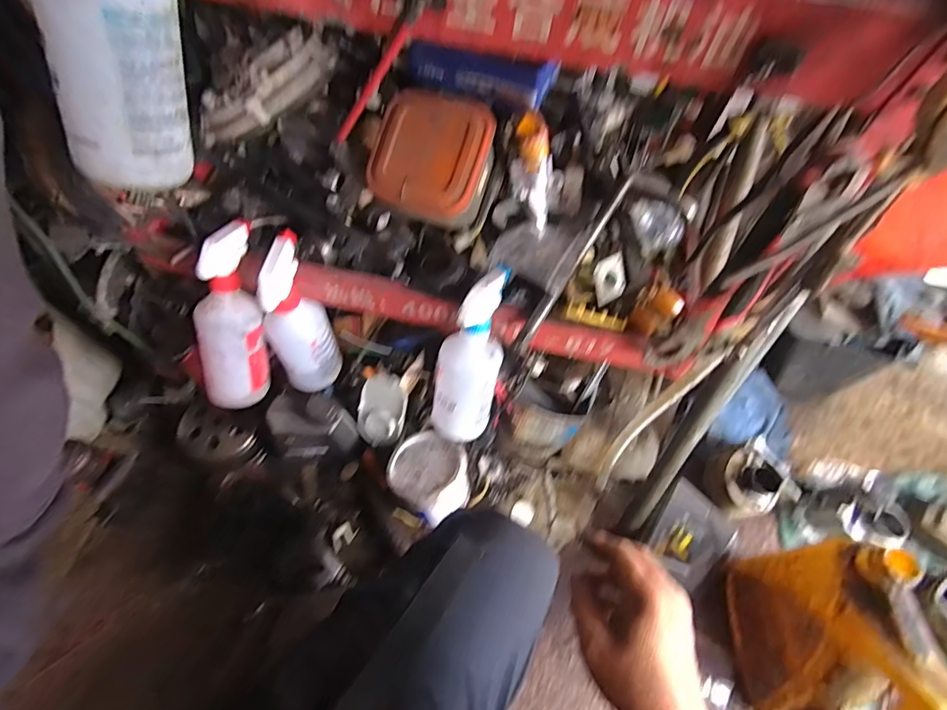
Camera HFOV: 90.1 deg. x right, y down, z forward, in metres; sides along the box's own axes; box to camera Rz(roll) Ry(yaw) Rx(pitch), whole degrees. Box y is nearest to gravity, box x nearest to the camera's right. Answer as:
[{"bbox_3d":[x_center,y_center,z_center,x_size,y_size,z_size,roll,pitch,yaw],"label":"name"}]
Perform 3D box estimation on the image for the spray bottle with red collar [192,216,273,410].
[{"bbox_3d":[-0.286,-0.038,0.560,0.067,0.226,0.075,11,26,2],"label":"spray bottle with red collar"}]

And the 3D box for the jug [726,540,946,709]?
[{"bbox_3d":[0.467,0.376,0.632,0.092,0.272,0.210,9,59,1],"label":"jug"}]

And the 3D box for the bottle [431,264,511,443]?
[{"bbox_3d":[-0.005,0.010,0.545,0.071,0.214,0.072,14,27,4],"label":"bottle"}]

